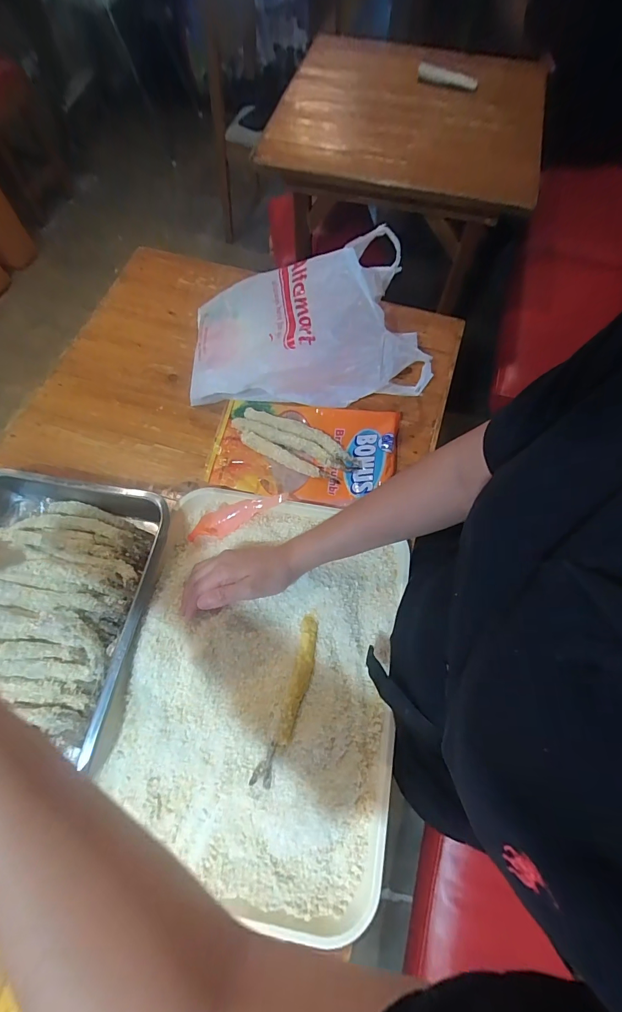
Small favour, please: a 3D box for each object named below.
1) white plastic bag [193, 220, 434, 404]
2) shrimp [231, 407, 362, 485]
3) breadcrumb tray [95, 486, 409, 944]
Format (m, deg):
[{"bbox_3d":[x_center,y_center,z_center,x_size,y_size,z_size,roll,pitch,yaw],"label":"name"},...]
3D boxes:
[{"bbox_3d":[-0.003,-0.263,0.560,0.341,0.123,0.191,-1,68,-1],"label":"white plastic bag"},{"bbox_3d":[-0.021,-0.087,0.544,0.181,0.014,0.069,25,70,10],"label":"shrimp"},{"bbox_3d":[-0.054,0.175,0.432,0.291,0.030,0.388,9,67,5],"label":"breadcrumb tray"}]

